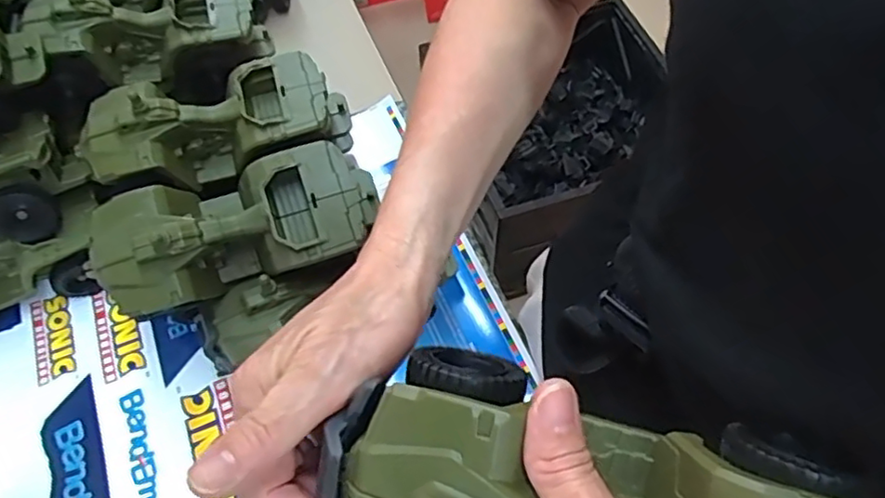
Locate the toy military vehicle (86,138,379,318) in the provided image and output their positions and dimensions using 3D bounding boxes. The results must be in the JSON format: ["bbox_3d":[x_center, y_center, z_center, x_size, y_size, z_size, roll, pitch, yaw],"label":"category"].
[{"bbox_3d":[-0.137,-0.016,0.436,0.182,0.065,0.084,-19,61,-10],"label":"toy military vehicle"}]

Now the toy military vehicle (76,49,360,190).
[{"bbox_3d":[-0.166,-0.091,0.470,0.187,0.058,0.083,-13,60,-7],"label":"toy military vehicle"}]

